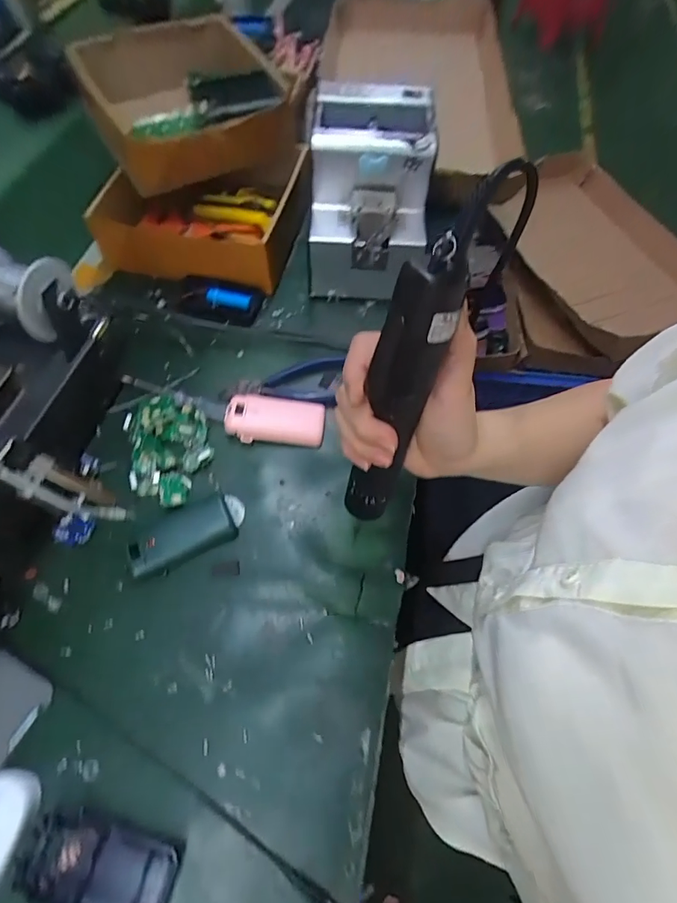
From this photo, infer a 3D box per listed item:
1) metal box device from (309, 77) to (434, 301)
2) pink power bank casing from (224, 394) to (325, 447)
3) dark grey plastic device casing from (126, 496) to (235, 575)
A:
[{"bbox_3d":[0.034,-0.285,0.531,0.129,0.158,0.170,1,61,-1],"label":"metal box device"},{"bbox_3d":[-0.061,-0.031,0.454,0.092,0.023,0.047,1,60,0],"label":"pink power bank casing"},{"bbox_3d":[-0.134,0.069,0.393,0.087,0.013,0.047,-24,63,-14],"label":"dark grey plastic device casing"}]

